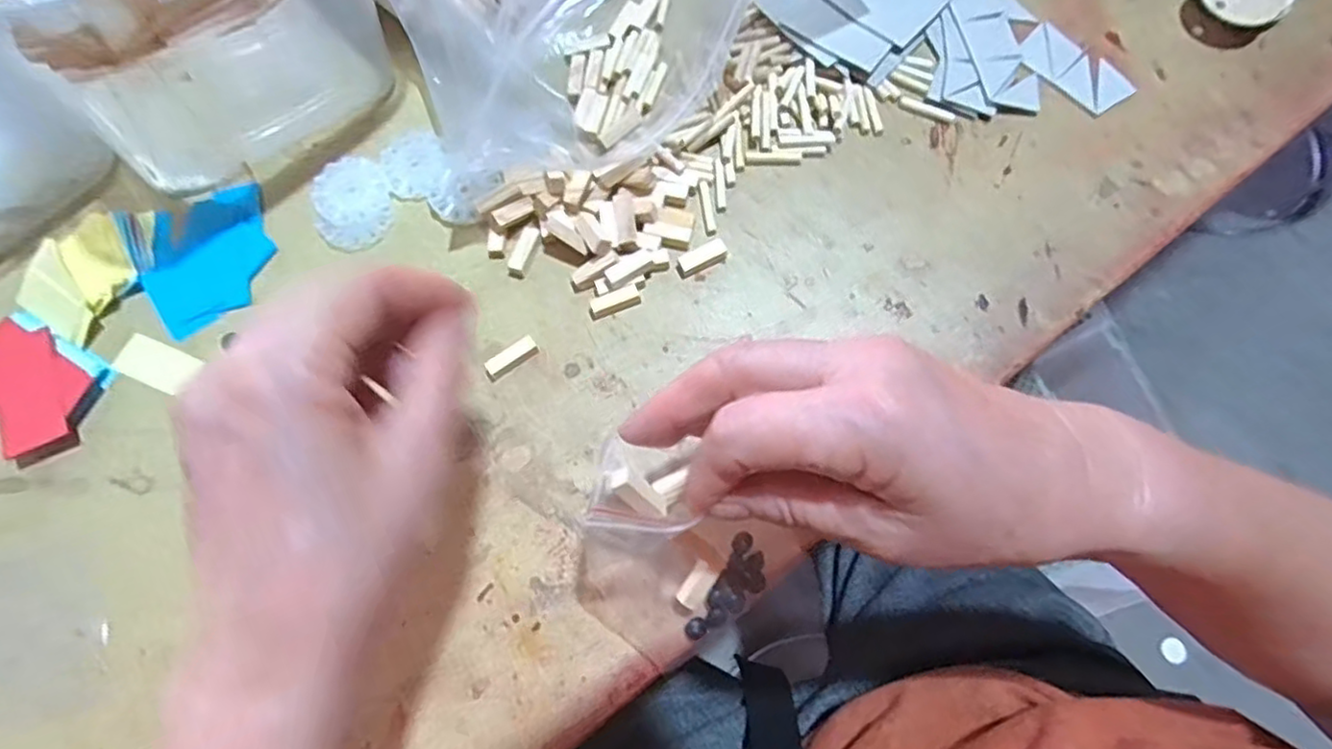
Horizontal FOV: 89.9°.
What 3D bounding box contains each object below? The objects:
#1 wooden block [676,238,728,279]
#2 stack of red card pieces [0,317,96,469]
[{"bbox_3d":[0.018,-0.060,0.343,0.027,0.007,0.010,-27,73,-6],"label":"wooden block"},{"bbox_3d":[-0.316,0.005,0.333,0.047,0.006,0.080,-38,75,-9],"label":"stack of red card pieces"}]

